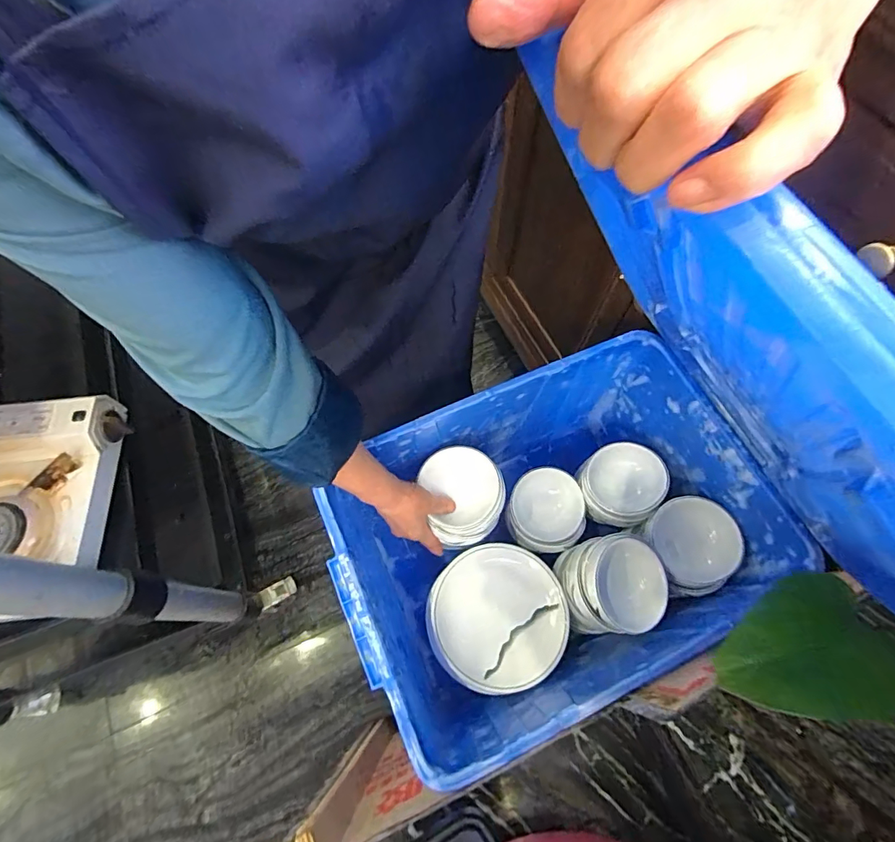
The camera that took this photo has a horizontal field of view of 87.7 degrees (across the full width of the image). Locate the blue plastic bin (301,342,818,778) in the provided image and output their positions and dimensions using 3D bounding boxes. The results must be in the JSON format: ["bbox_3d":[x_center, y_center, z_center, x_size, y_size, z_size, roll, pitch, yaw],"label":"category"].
[{"bbox_3d":[0.113,0.165,0.637,0.484,0.268,0.349,-22,69,-12],"label":"blue plastic bin"}]

